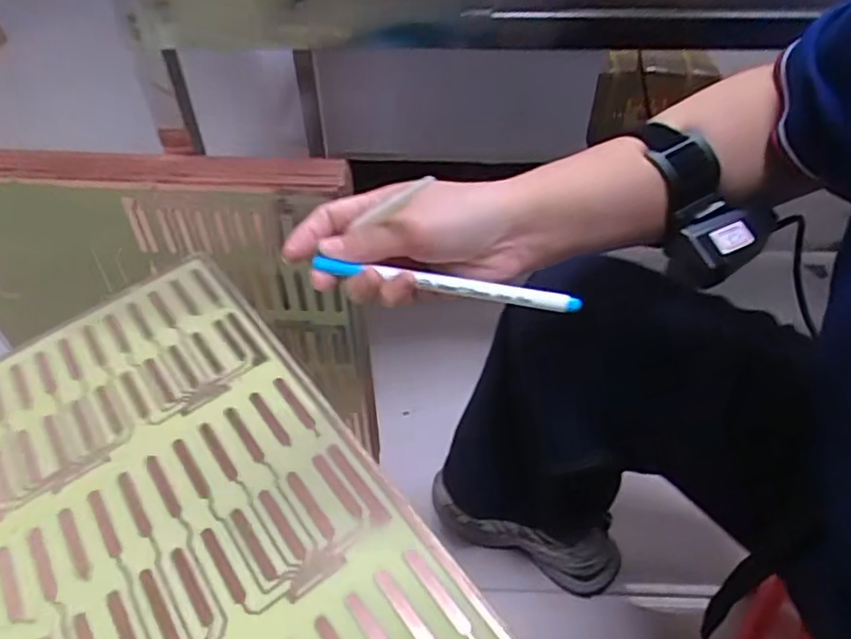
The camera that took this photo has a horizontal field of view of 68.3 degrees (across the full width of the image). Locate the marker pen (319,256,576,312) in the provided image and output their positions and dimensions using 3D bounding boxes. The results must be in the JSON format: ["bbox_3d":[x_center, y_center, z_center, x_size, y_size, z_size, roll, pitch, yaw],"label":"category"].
[{"bbox_3d":[0.015,-0.019,0.356,0.148,0.013,0.009,10,47,-1],"label":"marker pen"}]

